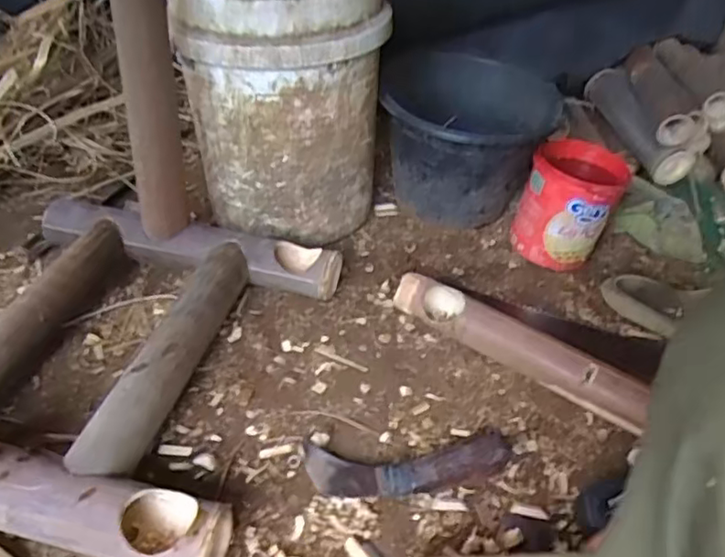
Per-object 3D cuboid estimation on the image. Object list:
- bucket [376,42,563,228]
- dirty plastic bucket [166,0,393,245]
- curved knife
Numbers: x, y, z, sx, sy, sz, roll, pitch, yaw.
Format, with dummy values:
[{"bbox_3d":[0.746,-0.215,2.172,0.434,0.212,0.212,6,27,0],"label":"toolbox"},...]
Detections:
[{"bbox_3d":[0.168,-0.232,1.042,0.268,0.239,0.316,11,40,5],"label":"bucket"},{"bbox_3d":[-0.119,-0.264,0.926,0.280,0.375,0.296,-1,40,-11],"label":"dirty plastic bucket"},{"bbox_3d":[0.056,0.193,0.669,0.226,0.036,0.072,-2,41,-11],"label":"curved knife"}]

